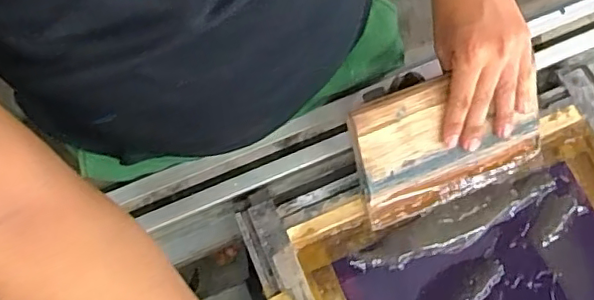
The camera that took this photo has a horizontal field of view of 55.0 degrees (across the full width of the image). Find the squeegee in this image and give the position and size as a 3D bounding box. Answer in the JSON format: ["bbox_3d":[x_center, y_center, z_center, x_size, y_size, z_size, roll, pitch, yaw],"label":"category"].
[{"bbox_3d":[0.140,-0.009,0.523,0.179,0.015,0.121,-21,117,-10],"label":"squeegee"}]

